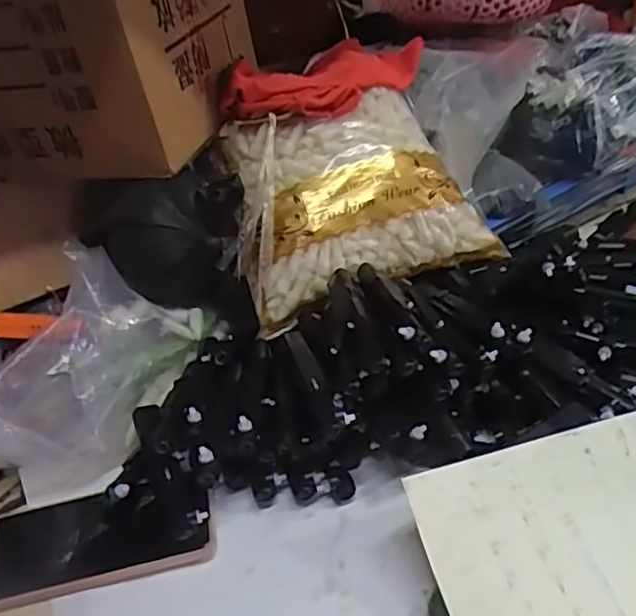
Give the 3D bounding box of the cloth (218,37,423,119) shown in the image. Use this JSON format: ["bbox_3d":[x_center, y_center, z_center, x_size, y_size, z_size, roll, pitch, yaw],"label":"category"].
[{"bbox_3d":[0.005,-0.235,0.634,0.128,0.044,0.199,18,43,30],"label":"cloth"}]

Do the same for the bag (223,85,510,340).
[{"bbox_3d":[0.025,-0.104,0.603,0.233,0.137,0.172,-19,38,-16],"label":"bag"}]

